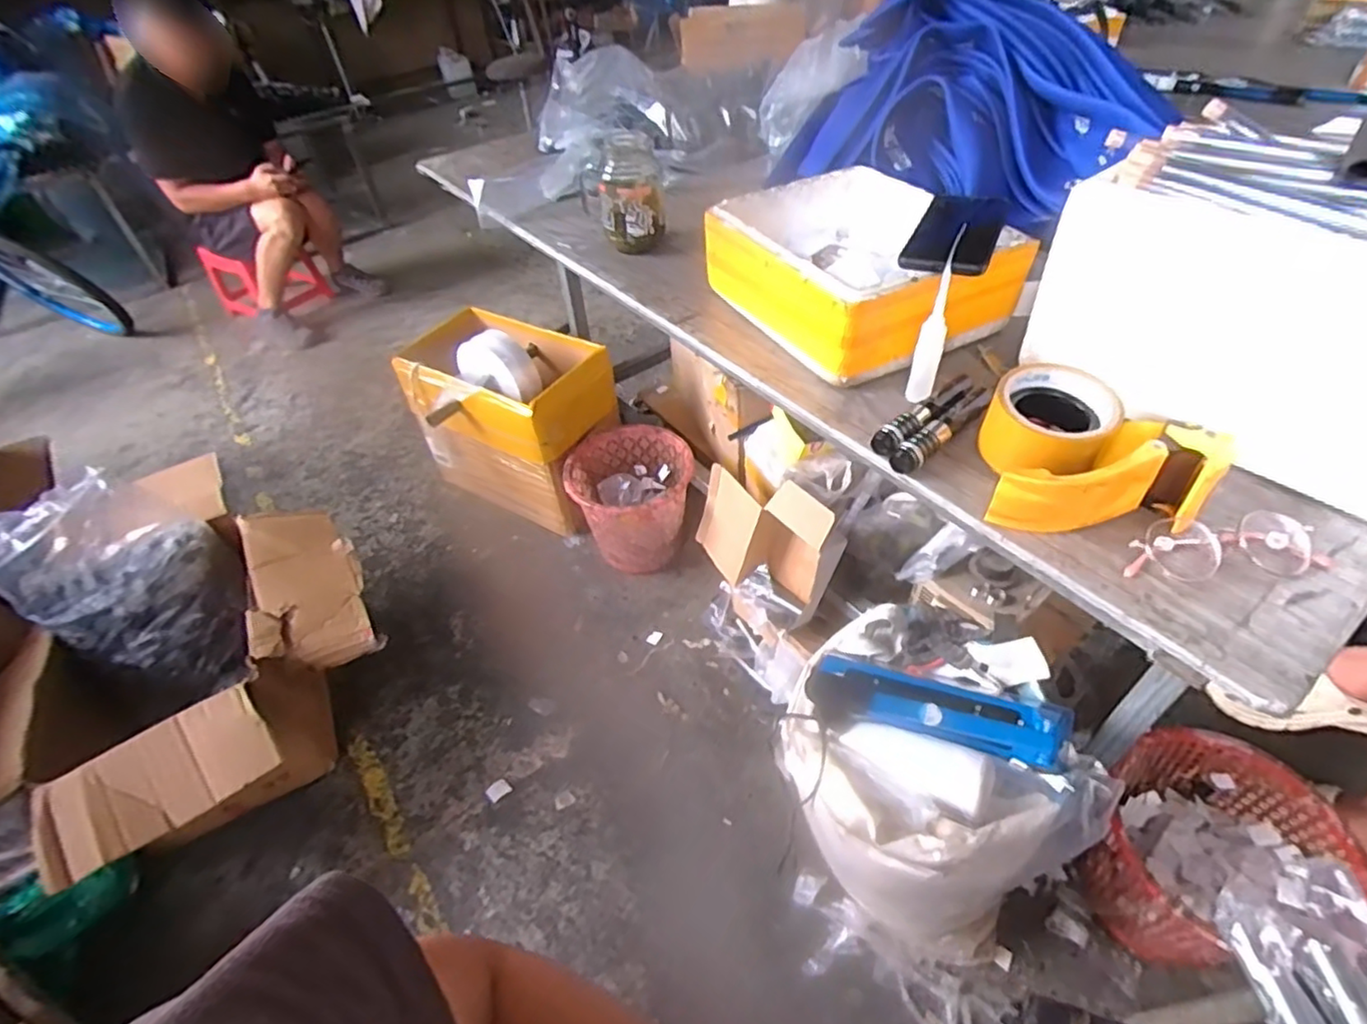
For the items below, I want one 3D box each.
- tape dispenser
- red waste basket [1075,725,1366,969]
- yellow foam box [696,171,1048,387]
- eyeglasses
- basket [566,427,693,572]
[{"bbox_3d":[0.322,-0.049,0.508,0.149,0.060,0.139,-3,46,3],"label":"tape dispenser"},{"bbox_3d":[0.713,0.472,0.908,0.280,0.210,0.246,-15,47,-8],"label":"red waste basket"},{"bbox_3d":[0.201,-0.272,0.701,0.253,0.092,0.274,-23,48,-16],"label":"yellow foam box"},{"bbox_3d":[0.390,0.024,0.466,0.135,0.021,0.047,-3,46,3],"label":"eyeglasses"},{"bbox_3d":[-0.112,-0.020,1.510,0.272,0.289,0.263,-3,46,3],"label":"basket"}]

